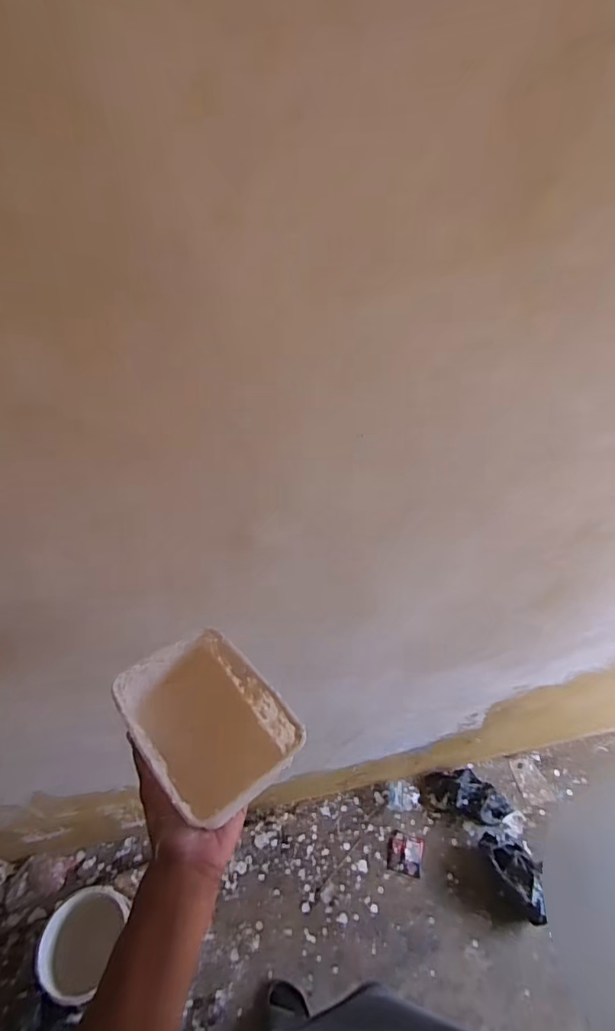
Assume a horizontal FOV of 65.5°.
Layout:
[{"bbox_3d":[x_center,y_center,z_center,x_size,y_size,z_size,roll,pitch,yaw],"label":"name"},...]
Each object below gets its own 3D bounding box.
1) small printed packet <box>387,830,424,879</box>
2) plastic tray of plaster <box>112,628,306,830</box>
[{"bbox_3d":[0.266,0.924,1.306,0.097,0.005,0.088,18,56,3],"label":"small printed packet"},{"bbox_3d":[-0.099,0.201,0.468,0.120,0.083,0.161,-26,53,-29],"label":"plastic tray of plaster"}]

